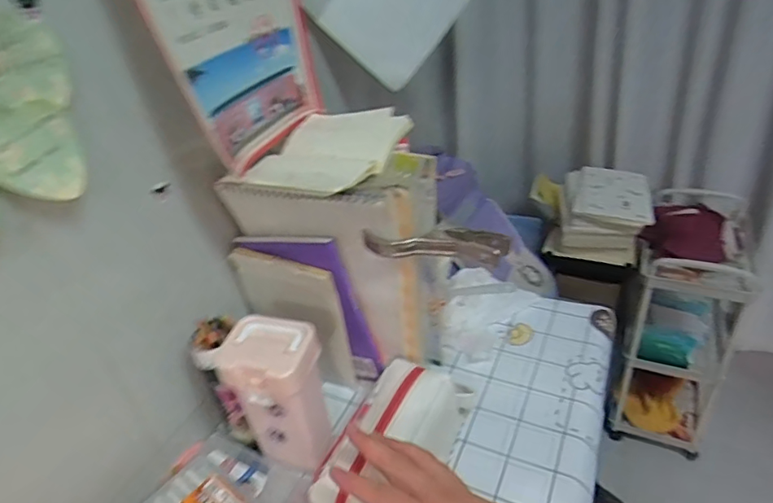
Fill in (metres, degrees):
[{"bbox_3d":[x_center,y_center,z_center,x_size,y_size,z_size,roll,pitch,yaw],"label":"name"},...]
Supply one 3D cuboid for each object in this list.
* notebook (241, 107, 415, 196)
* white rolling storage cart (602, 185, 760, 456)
[{"bbox_3d":[-0.062,-0.105,0.520,0.125,0.031,0.156,11,38,23],"label":"notebook"},{"bbox_3d":[0.740,0.166,1.298,0.244,0.559,0.386,17,41,31],"label":"white rolling storage cart"}]

